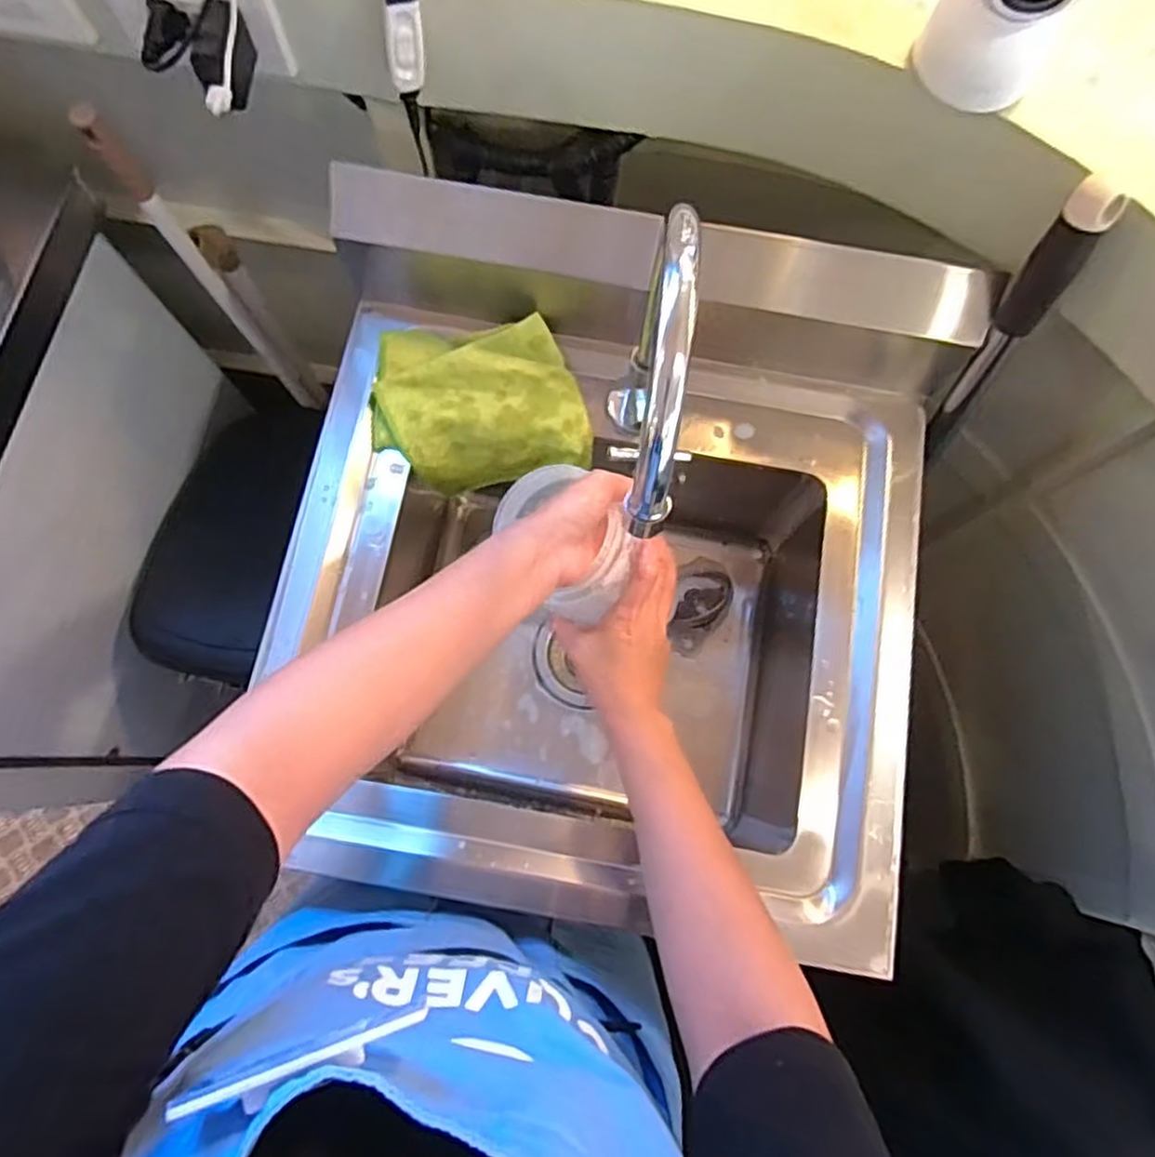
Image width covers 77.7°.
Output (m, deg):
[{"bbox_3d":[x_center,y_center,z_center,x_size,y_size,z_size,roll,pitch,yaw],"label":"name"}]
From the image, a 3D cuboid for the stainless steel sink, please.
[{"bbox_3d":[0.019,0.006,0.627,0.499,0.302,0.497,12,76,1],"label":"stainless steel sink"}]

